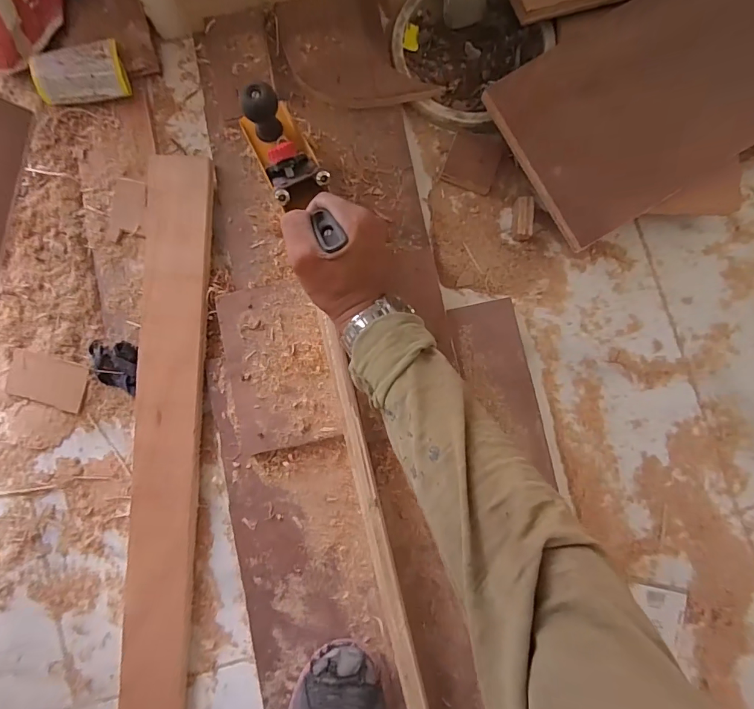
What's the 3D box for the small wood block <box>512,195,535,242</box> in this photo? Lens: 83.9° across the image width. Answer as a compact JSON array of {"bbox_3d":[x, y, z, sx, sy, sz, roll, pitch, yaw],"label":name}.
[{"bbox_3d":[0.180,-0.168,0.519,0.021,0.023,0.049,3,86,2],"label":"small wood block"}]

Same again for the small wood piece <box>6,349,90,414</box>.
[{"bbox_3d":[-0.411,0.033,0.522,0.100,0.008,0.058,16,86,2],"label":"small wood piece"}]

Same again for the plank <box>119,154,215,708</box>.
[{"bbox_3d":[-0.245,0.098,0.489,0.072,0.021,0.657,2,87,-4],"label":"plank"}]

